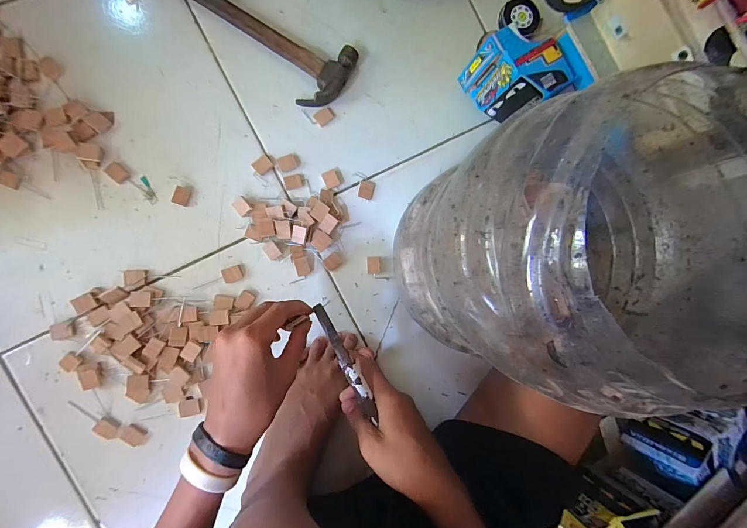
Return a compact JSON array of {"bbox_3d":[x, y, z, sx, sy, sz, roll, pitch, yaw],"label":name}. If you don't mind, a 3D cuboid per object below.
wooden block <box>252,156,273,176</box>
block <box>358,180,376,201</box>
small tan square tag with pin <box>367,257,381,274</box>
[{"bbox_3d":[-0.153,-0.137,0.467,0.024,0.004,0.021,-45,95,-8],"label":"wooden block"},{"bbox_3d":[-0.010,-0.108,0.494,0.023,0.008,0.027,13,86,-9],"label":"block"},{"bbox_3d":[0.001,0.002,0.492,0.019,0.004,0.025,1,87,-9],"label":"small tan square tag with pin"}]

